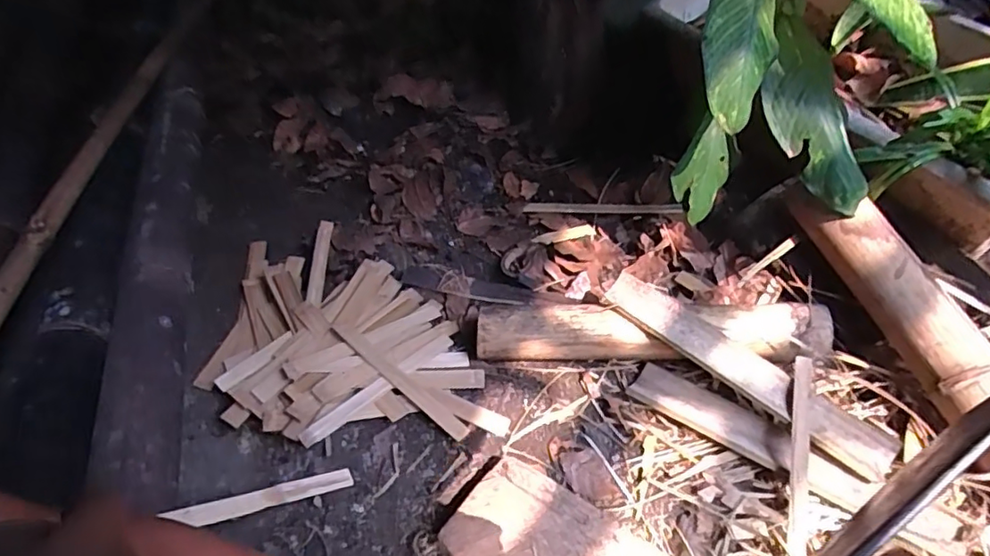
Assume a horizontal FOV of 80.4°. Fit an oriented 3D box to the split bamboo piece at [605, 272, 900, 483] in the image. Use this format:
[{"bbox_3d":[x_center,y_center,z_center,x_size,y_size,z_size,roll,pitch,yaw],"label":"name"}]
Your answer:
[{"bbox_3d":[0.286,0.102,0.684,0.343,0.023,0.061,35,62,22],"label":"split bamboo piece"}]

